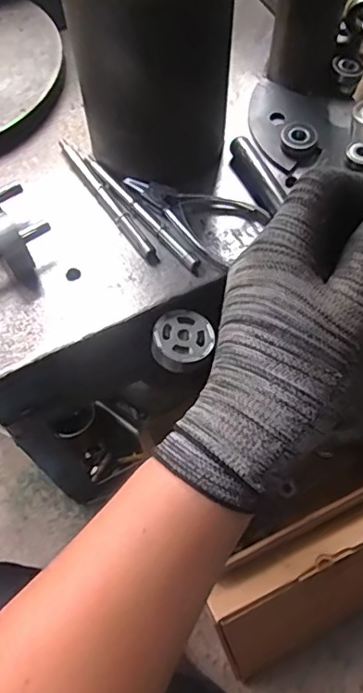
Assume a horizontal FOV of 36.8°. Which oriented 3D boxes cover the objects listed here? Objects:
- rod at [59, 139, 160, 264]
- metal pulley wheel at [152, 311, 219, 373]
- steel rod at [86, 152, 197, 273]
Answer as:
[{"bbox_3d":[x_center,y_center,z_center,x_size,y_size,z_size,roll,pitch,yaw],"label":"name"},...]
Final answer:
[{"bbox_3d":[-0.071,-0.138,0.504,0.013,0.010,0.168,-32,67,-14],"label":"rod"},{"bbox_3d":[0.001,-0.006,0.465,0.050,0.016,0.055,8,64,5],"label":"metal pulley wheel"},{"bbox_3d":[-0.039,-0.126,0.496,0.013,0.009,0.166,-37,68,-16],"label":"steel rod"}]

